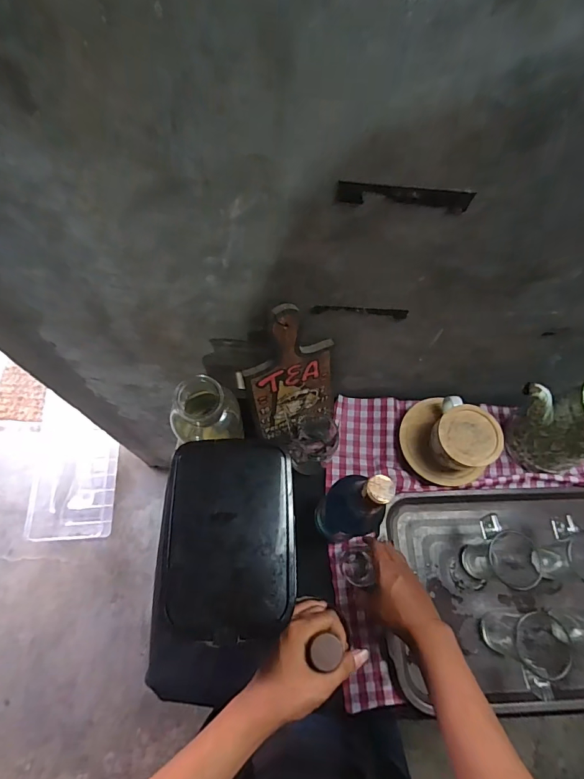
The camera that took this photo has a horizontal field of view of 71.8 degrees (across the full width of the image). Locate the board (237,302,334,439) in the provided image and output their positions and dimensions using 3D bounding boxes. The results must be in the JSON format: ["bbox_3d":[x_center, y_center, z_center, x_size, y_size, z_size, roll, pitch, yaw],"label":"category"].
[{"bbox_3d":[-0.004,-0.019,0.608,0.140,0.270,0.022,-23,52,-6],"label":"board"}]

